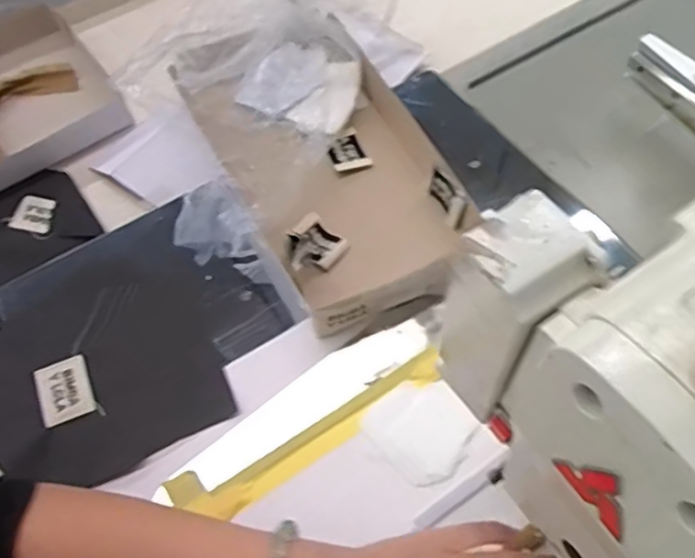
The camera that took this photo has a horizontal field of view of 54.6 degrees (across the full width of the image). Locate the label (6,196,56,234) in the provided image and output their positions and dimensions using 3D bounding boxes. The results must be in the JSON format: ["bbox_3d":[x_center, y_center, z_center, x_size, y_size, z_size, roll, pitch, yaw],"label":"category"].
[{"bbox_3d":[-0.281,-0.058,0.603,0.034,0.004,0.033,12,78,-5],"label":"label"}]

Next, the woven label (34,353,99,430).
[{"bbox_3d":[-0.208,0.080,0.492,0.039,0.005,0.049,-24,62,-13],"label":"woven label"}]

